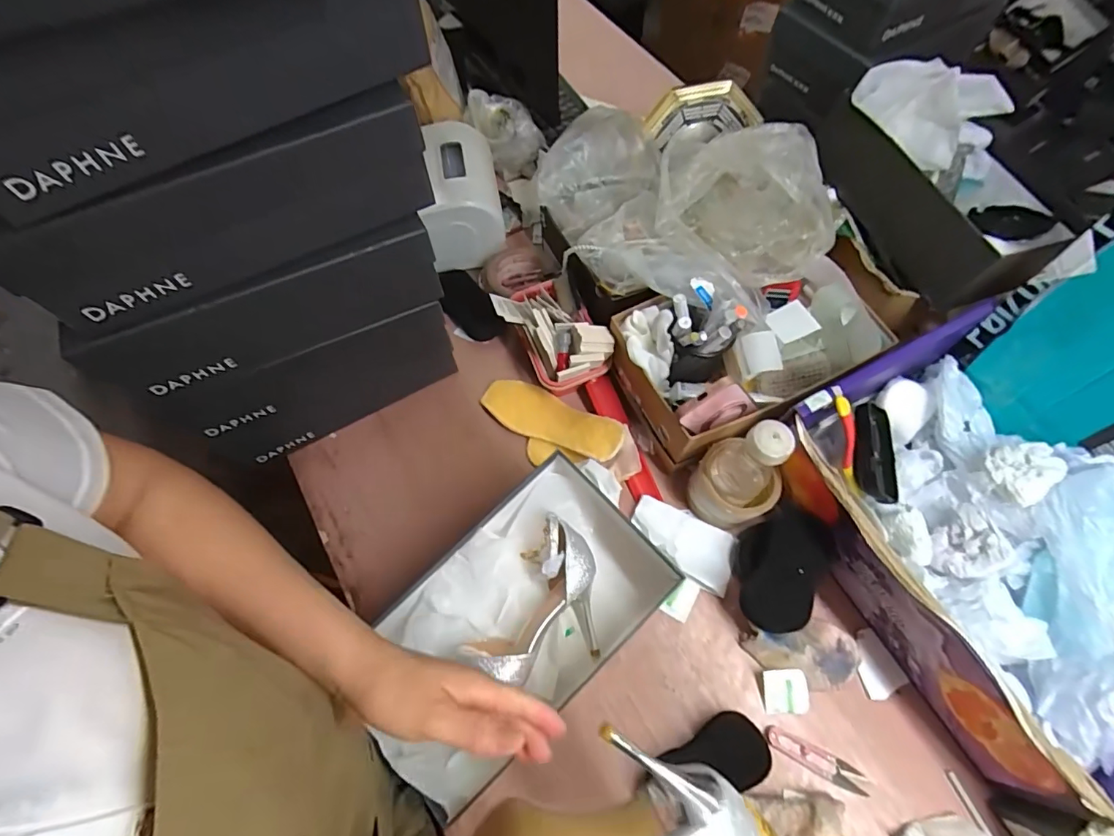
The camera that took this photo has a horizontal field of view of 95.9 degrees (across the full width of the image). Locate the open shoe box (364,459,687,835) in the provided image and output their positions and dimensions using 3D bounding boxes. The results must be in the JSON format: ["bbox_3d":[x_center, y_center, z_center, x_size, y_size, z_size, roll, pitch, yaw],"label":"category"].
[{"bbox_3d":[-0.037,0.202,0.509,0.302,0.085,0.176,-41,71,-16],"label":"open shoe box"}]

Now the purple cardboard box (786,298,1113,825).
[{"bbox_3d":[0.446,0.117,0.519,0.279,0.129,0.389,-29,68,-12],"label":"purple cardboard box"}]

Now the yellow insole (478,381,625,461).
[{"bbox_3d":[-0.007,0.002,0.655,0.200,0.018,0.065,25,78,26],"label":"yellow insole"}]

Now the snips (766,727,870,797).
[{"bbox_3d":[0.262,0.346,0.510,0.098,0.008,0.023,25,68,12],"label":"snips"}]

